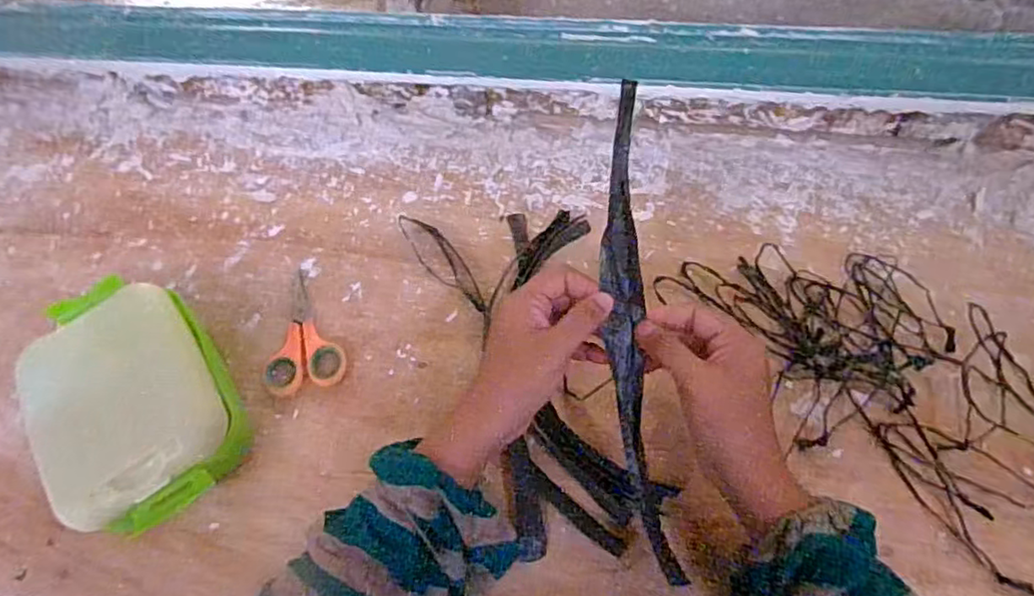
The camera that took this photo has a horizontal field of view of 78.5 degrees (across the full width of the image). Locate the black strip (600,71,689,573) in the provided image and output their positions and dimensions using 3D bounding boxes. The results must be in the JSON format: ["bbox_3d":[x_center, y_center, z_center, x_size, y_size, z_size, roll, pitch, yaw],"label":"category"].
[{"bbox_3d":[0.074,0.031,0.396,0.030,0.031,0.308,-6,96,1],"label":"black strip"}]

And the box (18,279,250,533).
[{"bbox_3d":[-0.275,0.072,0.454,0.126,0.065,0.191,-36,62,-18],"label":"box"}]

